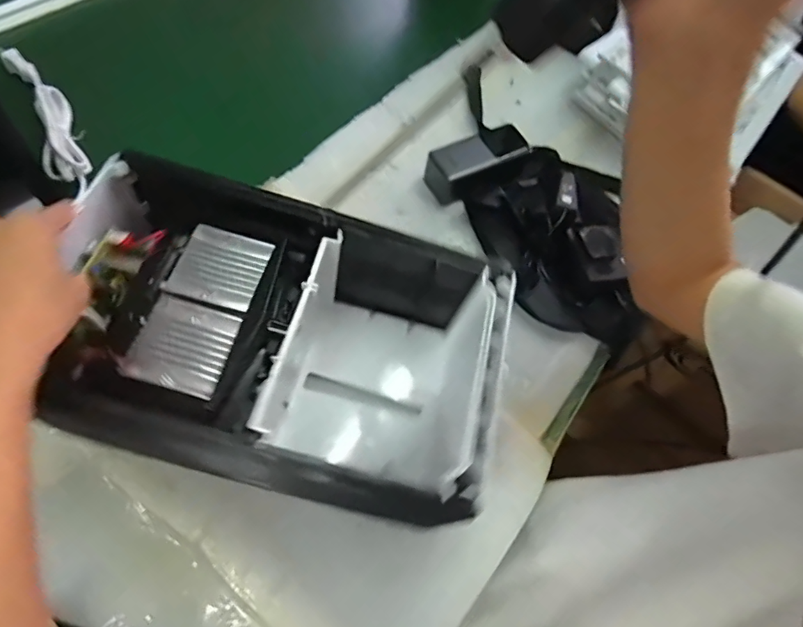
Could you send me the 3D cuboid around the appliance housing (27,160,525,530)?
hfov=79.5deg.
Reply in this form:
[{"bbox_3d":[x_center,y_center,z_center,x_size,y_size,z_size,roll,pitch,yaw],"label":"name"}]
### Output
[{"bbox_3d":[-0.095,0.031,0.412,0.344,0.178,0.207,12,54,5],"label":"appliance housing"}]

